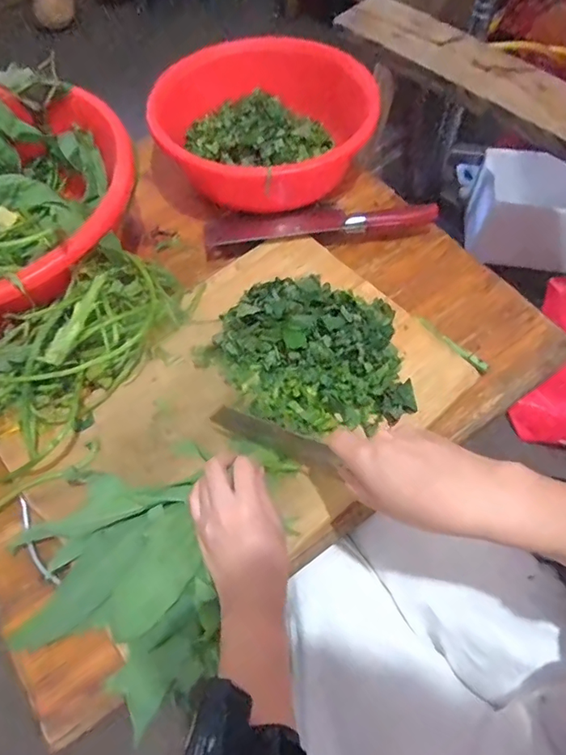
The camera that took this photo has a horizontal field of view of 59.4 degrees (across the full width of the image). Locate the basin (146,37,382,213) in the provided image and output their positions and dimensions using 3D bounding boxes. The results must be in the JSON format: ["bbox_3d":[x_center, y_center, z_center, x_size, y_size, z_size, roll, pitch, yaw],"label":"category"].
[{"bbox_3d":[-0.024,-0.379,0.721,0.291,0.095,0.297,0,60,0],"label":"basin"}]

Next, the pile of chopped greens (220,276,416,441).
[{"bbox_3d":[0.030,-0.032,0.539,0.197,0.052,0.181,-4,61,-2],"label":"pile of chopped greens"}]

